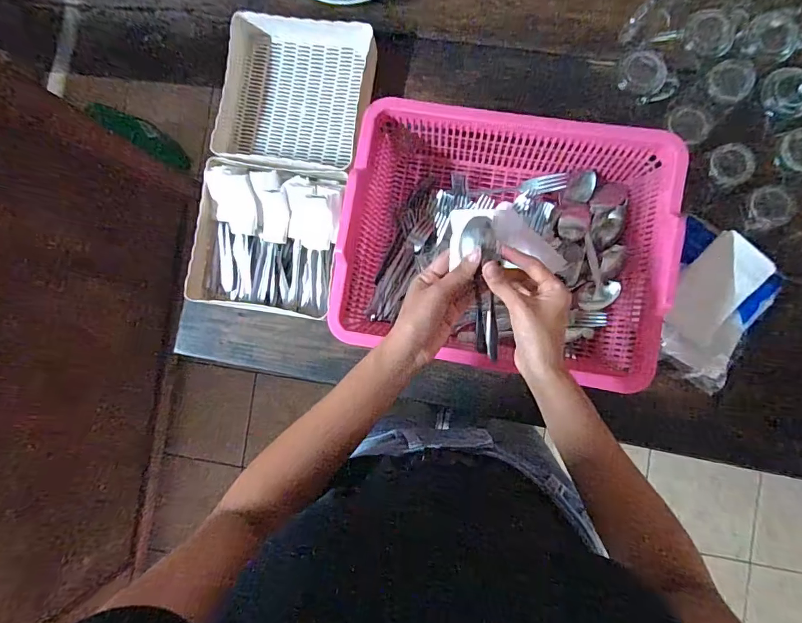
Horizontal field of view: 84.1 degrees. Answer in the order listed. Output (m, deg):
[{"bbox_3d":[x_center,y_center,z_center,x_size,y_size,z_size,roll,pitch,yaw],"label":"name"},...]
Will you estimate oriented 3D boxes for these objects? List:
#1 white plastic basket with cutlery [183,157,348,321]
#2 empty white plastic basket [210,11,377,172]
[{"bbox_3d":[-0.193,-0.108,0.644,0.206,0.073,0.213,11,87,6],"label":"white plastic basket with cutlery"},{"bbox_3d":[-0.154,-0.325,0.668,0.215,0.049,0.220,9,87,6],"label":"empty white plastic basket"}]

